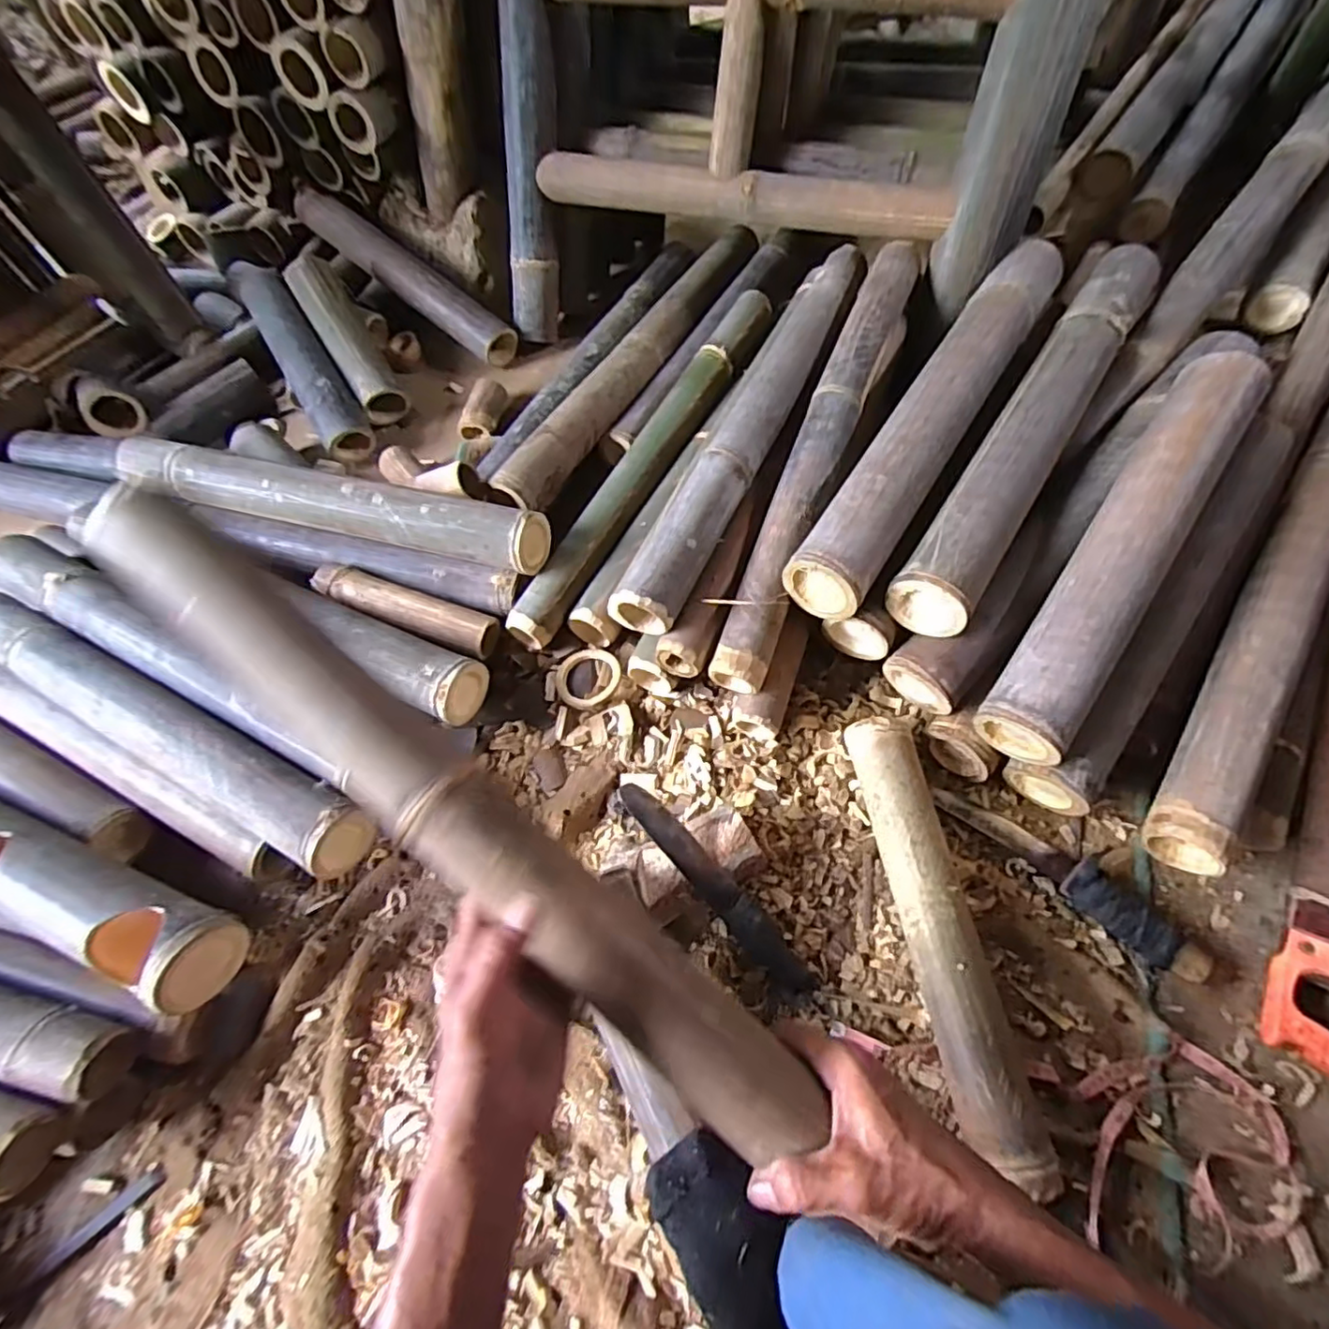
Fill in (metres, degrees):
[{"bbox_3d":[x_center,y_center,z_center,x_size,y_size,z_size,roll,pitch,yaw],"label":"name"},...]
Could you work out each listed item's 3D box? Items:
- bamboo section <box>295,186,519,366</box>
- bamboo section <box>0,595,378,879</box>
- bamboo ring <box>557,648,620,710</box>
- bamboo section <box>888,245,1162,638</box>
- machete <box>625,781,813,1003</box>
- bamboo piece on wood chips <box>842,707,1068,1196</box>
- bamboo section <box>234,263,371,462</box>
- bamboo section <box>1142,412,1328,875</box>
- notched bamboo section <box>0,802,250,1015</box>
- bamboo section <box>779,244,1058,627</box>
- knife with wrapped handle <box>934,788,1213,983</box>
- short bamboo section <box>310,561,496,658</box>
[{"bbox_3d":[-0.452,-0.669,1.074,0.458,0.073,0.067,37,69,2],"label":"bamboo section"},{"bbox_3d":[-0.582,0.053,0.688,0.628,0.062,0.074,24,67,16],"label":"bamboo section"},{"bbox_3d":[-0.094,0.013,0.763,0.077,0.010,0.082,-2,62,3],"label":"bamboo ring"},{"bbox_3d":[0.446,-0.294,0.742,0.084,0.068,0.650,30,68,18],"label":"bamboo section"},{"bbox_3d":[0.050,0.220,0.611,0.035,0.020,0.262,-41,92,-16],"label":"machete"},{"bbox_3d":[0.258,0.246,0.605,0.060,0.065,0.397,-9,62,-1],"label":"bamboo piece on wood chips"},{"bbox_3d":[-0.594,-0.508,1.013,0.077,0.059,0.418,-31,80,-12],"label":"bamboo section"},{"bbox_3d":[0.660,-0.071,0.671,0.073,0.075,0.642,33,69,19],"label":"bamboo section"},{"bbox_3d":[-0.623,0.194,0.604,0.484,0.063,0.094,19,65,14],"label":"notched bamboo section"},{"bbox_3d":[0.326,-0.302,0.752,0.092,0.075,0.602,29,68,17],"label":"bamboo section"},{"bbox_3d":[0.401,0.207,0.635,0.259,0.039,0.042,40,72,21],"label":"knife with wrapped handle"},{"bbox_3d":[-0.322,-0.072,0.780,0.234,0.045,0.058,18,65,13],"label":"short bamboo section"}]

